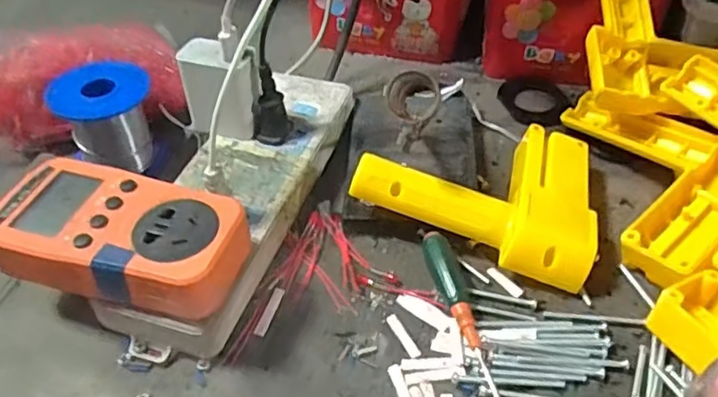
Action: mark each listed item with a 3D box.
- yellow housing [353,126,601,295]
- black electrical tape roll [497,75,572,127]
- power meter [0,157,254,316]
[{"bbox_3d":[0.083,-0.012,0.388,0.140,0.046,0.113,17,47,16],"label":"yellow housing"},{"bbox_3d":[0.139,-0.079,0.484,0.055,0.007,0.058,0,45,0],"label":"black electrical tape roll"},{"bbox_3d":[-0.123,0.023,0.318,0.129,0.032,0.072,11,46,11],"label":"power meter"}]

